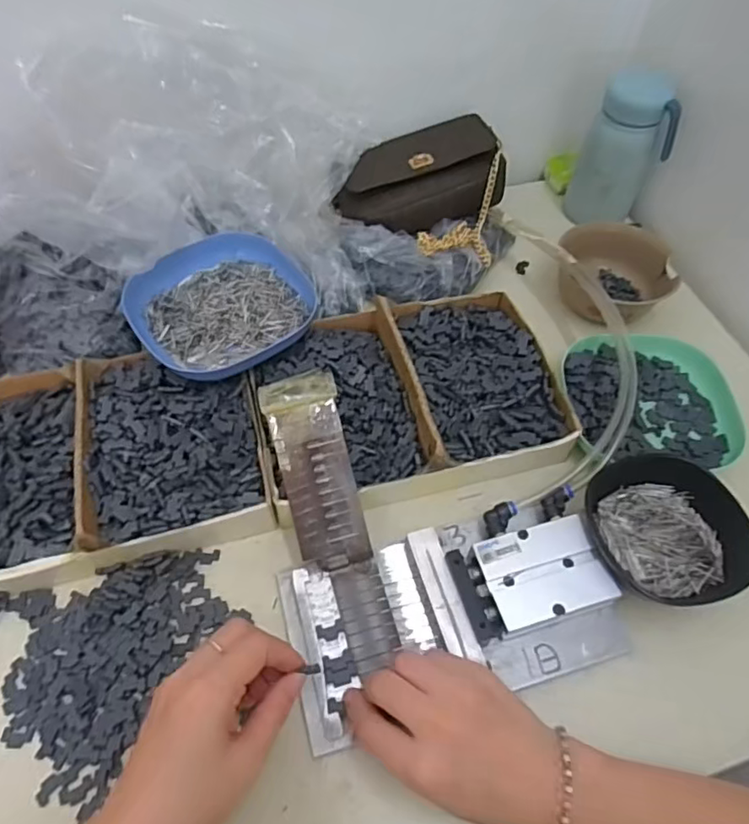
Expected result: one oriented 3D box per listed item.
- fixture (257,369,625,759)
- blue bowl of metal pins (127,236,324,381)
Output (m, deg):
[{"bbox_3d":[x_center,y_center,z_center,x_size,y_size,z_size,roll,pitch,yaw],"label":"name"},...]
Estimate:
[{"bbox_3d":[0.039,0.076,0.399,0.213,0.076,0.218,-12,56,-10],"label":"fixture"},{"bbox_3d":[-0.128,-0.092,0.491,0.146,0.033,0.130,-25,59,-18],"label":"blue bowl of metal pins"}]

